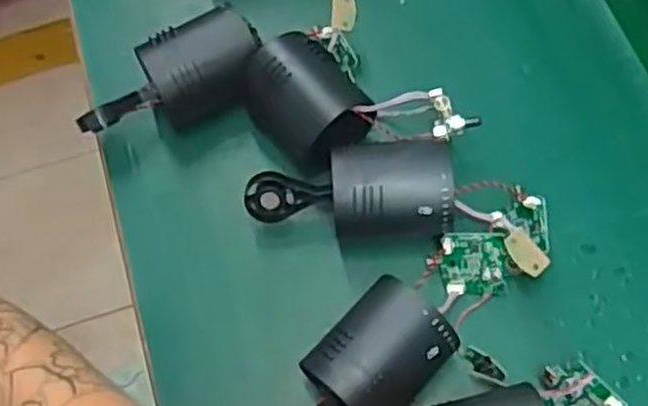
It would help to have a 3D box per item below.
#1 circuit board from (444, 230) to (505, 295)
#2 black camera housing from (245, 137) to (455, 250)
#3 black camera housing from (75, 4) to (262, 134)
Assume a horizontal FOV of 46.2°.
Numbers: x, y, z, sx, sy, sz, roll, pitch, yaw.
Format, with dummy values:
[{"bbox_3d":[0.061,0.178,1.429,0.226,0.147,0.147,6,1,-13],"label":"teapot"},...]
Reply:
[{"bbox_3d":[0.083,0.034,0.422,0.033,0.009,0.038,-2,112,13],"label":"circuit board"},{"bbox_3d":[0.015,-0.005,0.429,0.114,0.040,0.053,-4,66,16],"label":"black camera housing"},{"bbox_3d":[-0.092,-0.070,0.462,0.113,0.043,0.048,-28,67,-9],"label":"black camera housing"}]

